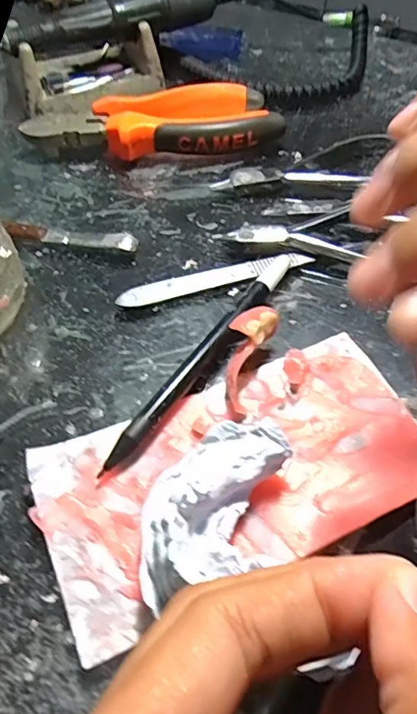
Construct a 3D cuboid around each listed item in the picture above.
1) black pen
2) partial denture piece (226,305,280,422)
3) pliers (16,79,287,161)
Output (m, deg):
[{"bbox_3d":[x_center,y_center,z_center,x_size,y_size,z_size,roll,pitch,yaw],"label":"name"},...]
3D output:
[{"bbox_3d":[-0.007,0.002,0.217,0.012,0.014,0.117,30,58,20],"label":"black pen"},{"bbox_3d":[0.014,0.000,0.211,0.016,0.010,0.050,17,70,12],"label":"partial denture piece"},{"bbox_3d":[-0.033,-0.146,0.323,0.152,0.026,0.050,-5,53,-4],"label":"pliers"}]

